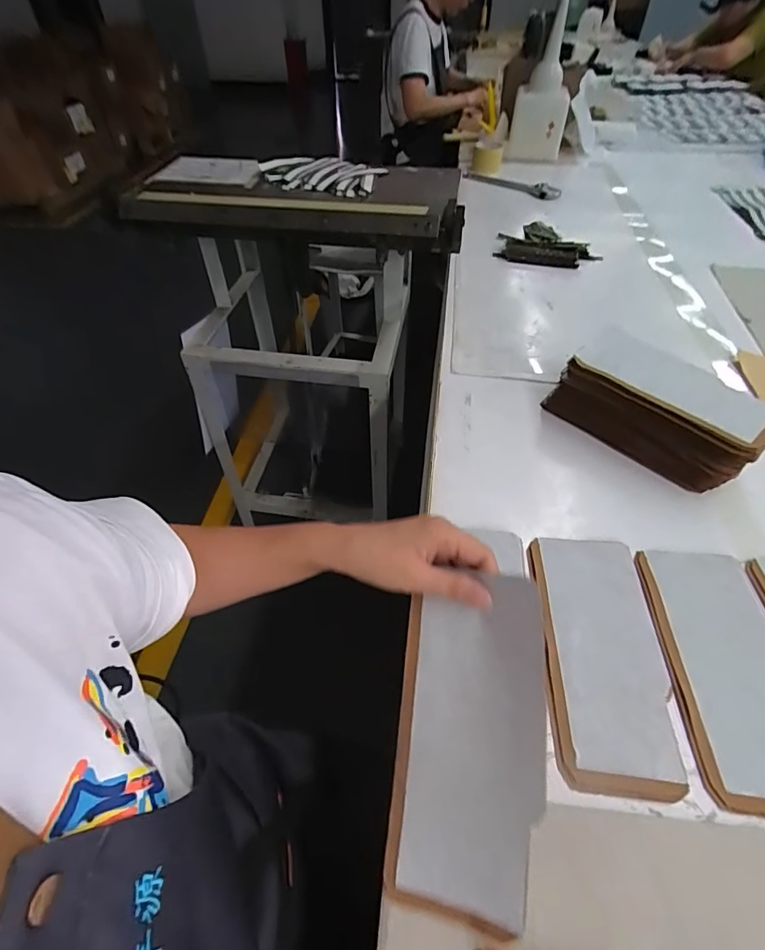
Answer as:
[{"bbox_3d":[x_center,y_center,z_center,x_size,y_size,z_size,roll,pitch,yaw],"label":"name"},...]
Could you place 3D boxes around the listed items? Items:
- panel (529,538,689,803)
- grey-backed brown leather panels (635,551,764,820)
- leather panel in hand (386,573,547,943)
[{"bbox_3d":[0.200,0.155,0.418,0.105,0.011,0.229,4,48,5],"label":"panel"},{"bbox_3d":[0.308,0.169,0.410,0.106,0.010,0.225,4,48,6],"label":"grey-backed brown leather panels"},{"bbox_3d":[0.060,0.183,0.318,0.099,0.013,0.217,0,74,23],"label":"leather panel in hand"}]

